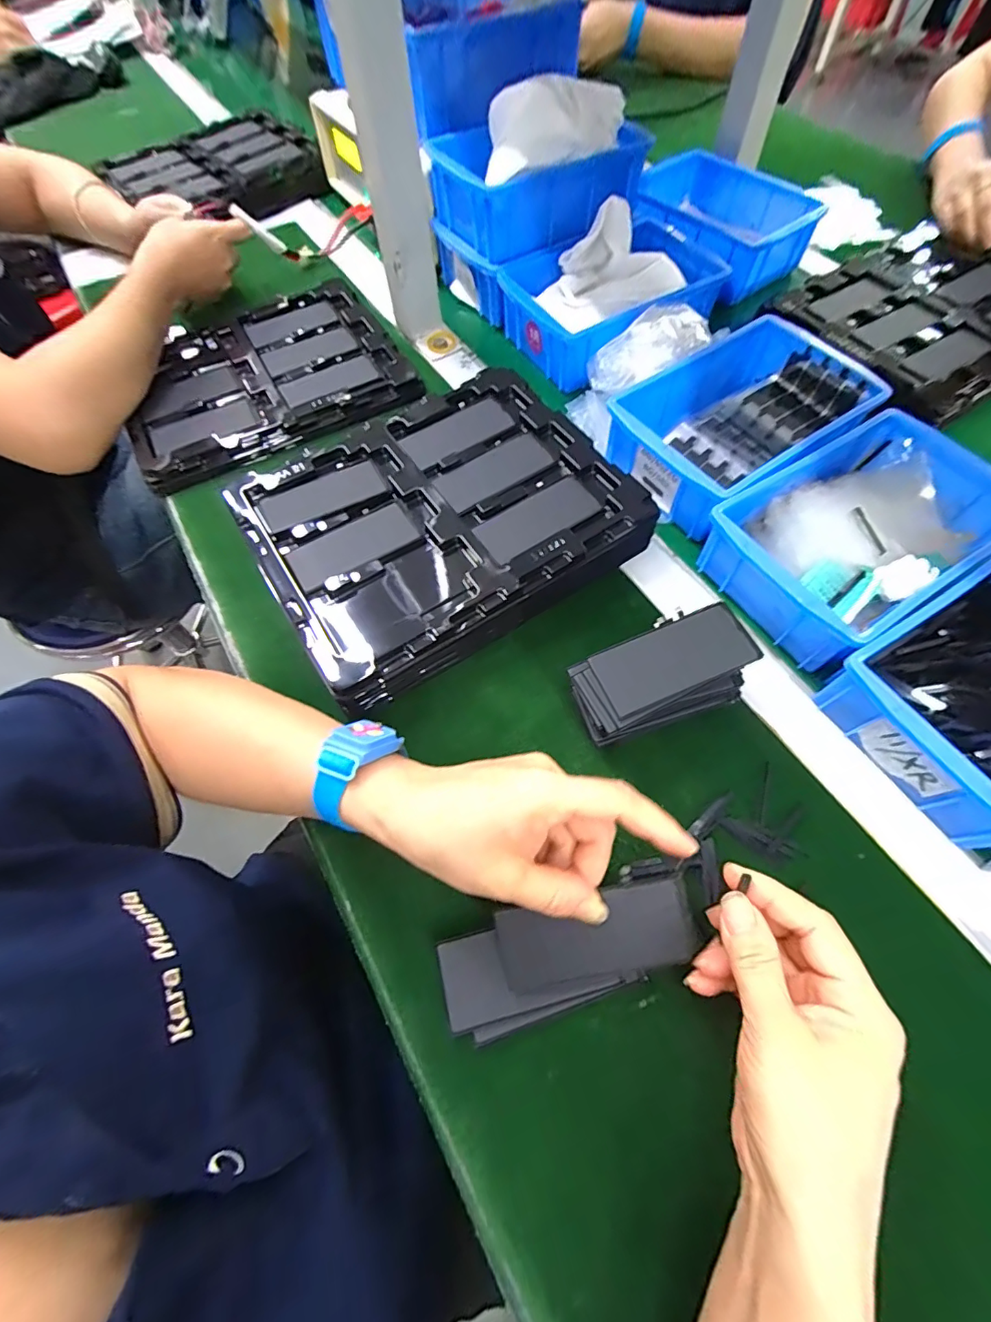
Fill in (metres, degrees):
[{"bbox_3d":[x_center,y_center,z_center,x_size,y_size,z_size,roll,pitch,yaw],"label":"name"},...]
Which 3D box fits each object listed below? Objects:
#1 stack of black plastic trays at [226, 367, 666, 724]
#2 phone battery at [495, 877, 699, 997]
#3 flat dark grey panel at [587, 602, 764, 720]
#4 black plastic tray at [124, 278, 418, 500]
[{"bbox_3d":[-0.044,-0.114,0.408,0.273,0.048,0.215,-31,66,-12],"label":"stack of black plastic trays"},{"bbox_3d":[0.051,0.143,0.258,0.099,0.006,0.042,-16,81,7],"label":"phone battery"},{"bbox_3d":[0.112,-0.002,0.312,0.098,0.009,0.045,-21,64,-8],"label":"flat dark grey panel"},{"bbox_3d":[-0.238,-0.296,0.515,0.270,0.023,0.217,-26,65,-11],"label":"black plastic tray"}]

